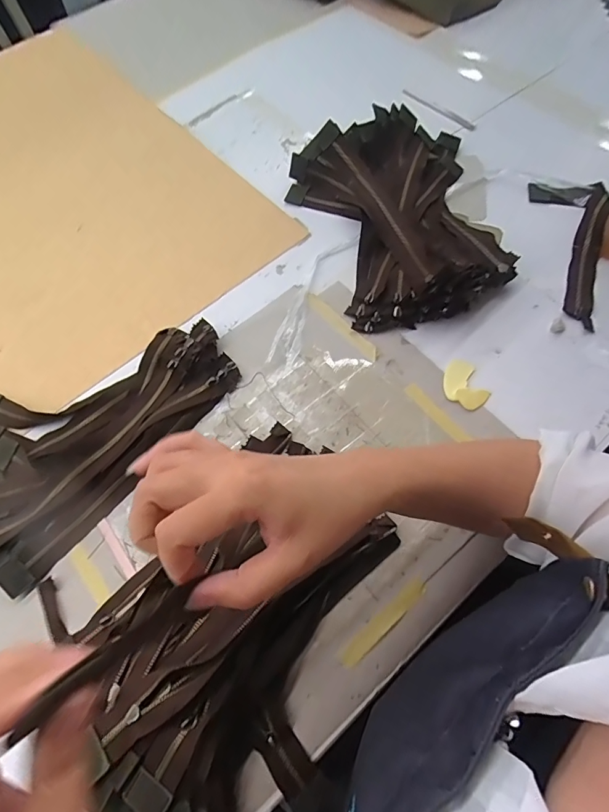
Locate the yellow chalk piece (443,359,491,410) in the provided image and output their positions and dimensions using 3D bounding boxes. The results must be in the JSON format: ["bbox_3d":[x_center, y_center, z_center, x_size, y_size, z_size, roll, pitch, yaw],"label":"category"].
[{"bbox_3d":[0.186,-0.026,0.503,0.046,0.008,0.063,-18,66,-5],"label":"yellow chalk piece"}]

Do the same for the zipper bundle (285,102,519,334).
[{"bbox_3d":[0.125,-0.255,0.577,0.247,0.075,0.313,-11,65,-2],"label":"zipper bundle"}]

